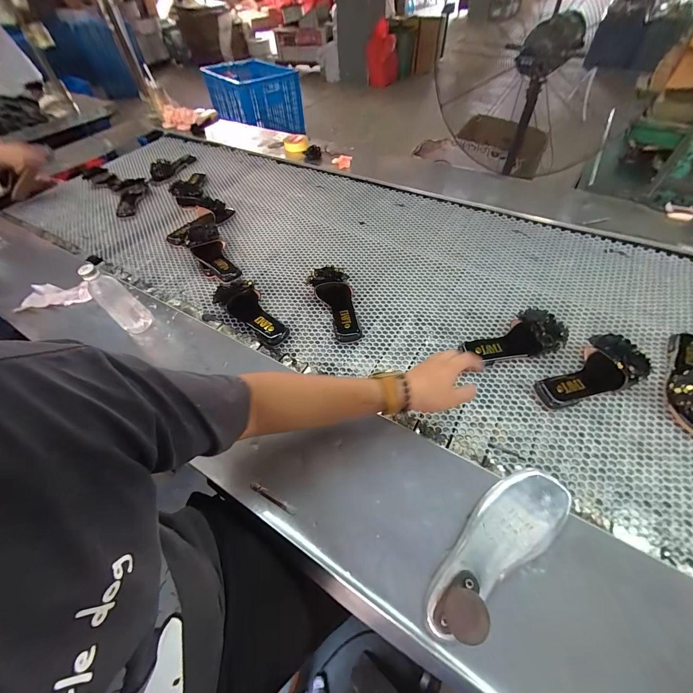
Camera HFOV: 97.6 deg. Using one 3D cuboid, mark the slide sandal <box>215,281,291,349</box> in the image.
[{"bbox_3d":[-0.224,-0.077,0.747,0.093,0.065,0.204,-40,74,-22],"label":"slide sandal"}]

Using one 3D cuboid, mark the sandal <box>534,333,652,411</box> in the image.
[{"bbox_3d":[0.481,0.055,0.592,0.209,0.074,0.105,-25,56,-13],"label":"sandal"}]

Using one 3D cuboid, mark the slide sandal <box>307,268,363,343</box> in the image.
[{"bbox_3d":[-0.022,-0.128,0.755,0.090,0.078,0.254,-21,56,-10],"label":"slide sandal"}]

